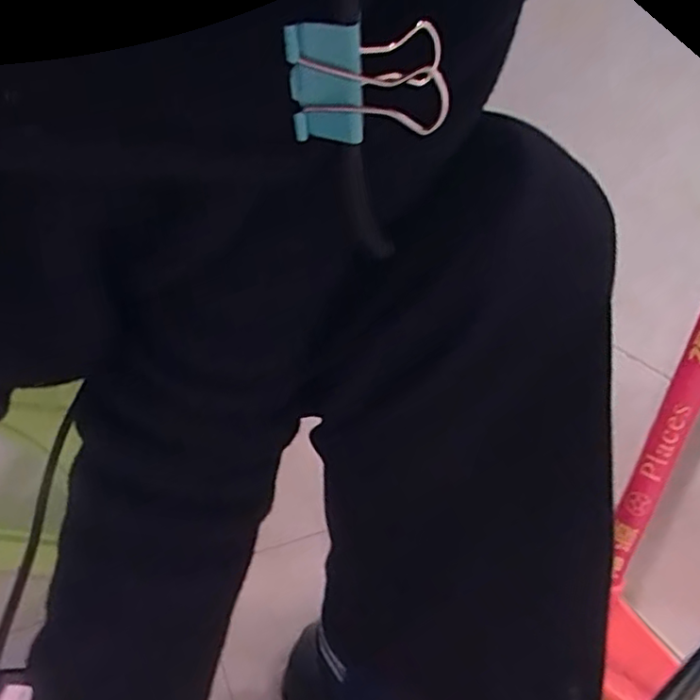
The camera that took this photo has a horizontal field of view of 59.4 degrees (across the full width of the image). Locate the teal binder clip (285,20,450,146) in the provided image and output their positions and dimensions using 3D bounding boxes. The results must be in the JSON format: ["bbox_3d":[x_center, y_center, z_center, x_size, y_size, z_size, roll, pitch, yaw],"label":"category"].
[{"bbox_3d":[0.006,-0.060,0.140,0.035,0.024,0.028,11,31,11],"label":"teal binder clip"}]

